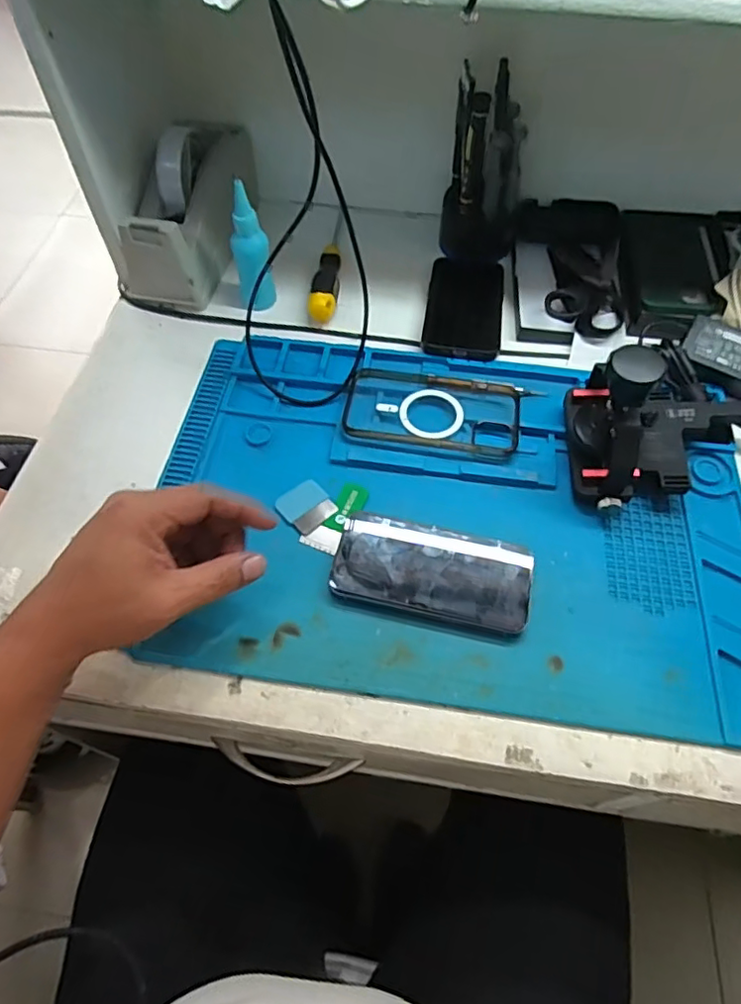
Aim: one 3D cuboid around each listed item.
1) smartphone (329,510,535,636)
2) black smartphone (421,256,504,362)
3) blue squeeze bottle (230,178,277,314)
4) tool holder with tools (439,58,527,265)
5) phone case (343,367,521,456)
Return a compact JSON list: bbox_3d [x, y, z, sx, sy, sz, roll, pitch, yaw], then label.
[{"bbox_3d":[0.047,0.052,0.441,0.144,0.014,0.072,11,60,6],"label":"smartphone"},{"bbox_3d":[0.096,-0.201,0.592,0.075,0.005,0.149,8,60,4],"label":"black smartphone"},{"bbox_3d":[-0.116,-0.245,0.560,0.034,0.109,0.036,-8,60,-5],"label":"blue squeeze bottle"},{"bbox_3d":[0.118,-0.333,0.587,0.079,0.147,0.070,9,60,5],"label":"tool holder with tools"},{"bbox_3d":[0.056,-0.083,0.524,0.149,0.009,0.085,10,60,6],"label":"phone case"}]

